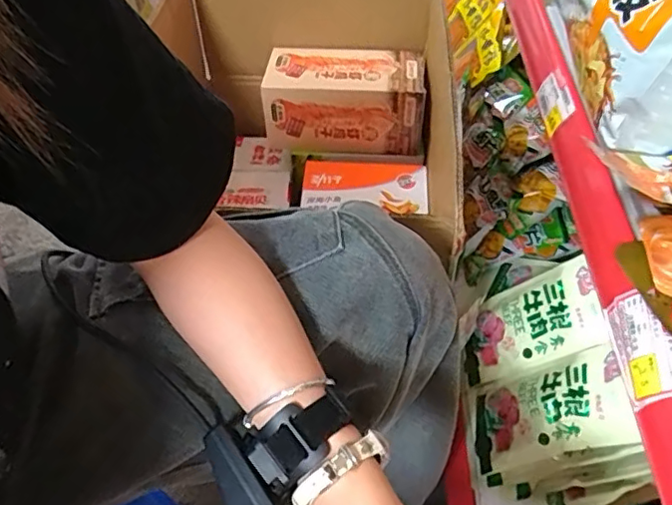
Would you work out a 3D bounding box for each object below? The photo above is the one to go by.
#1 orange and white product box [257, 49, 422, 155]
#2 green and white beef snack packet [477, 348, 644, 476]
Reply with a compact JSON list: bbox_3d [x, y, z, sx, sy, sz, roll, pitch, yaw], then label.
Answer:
[{"bbox_3d":[0.013,-0.226,0.847,0.227,0.106,0.110,3,51,4],"label":"orange and white product box"},{"bbox_3d":[0.226,0.172,0.611,0.023,0.180,0.098,33,45,-27],"label":"green and white beef snack packet"}]

